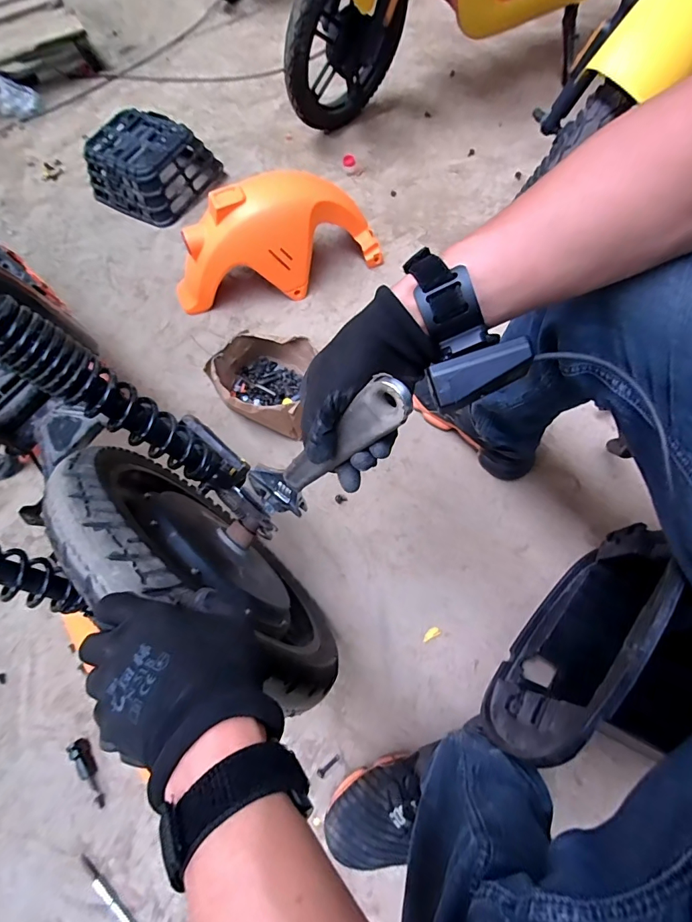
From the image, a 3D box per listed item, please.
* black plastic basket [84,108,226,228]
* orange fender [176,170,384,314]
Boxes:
[{"bbox_3d":[-0.519,-0.781,1.111,0.285,0.124,0.256,30,70,16],"label":"black plastic basket"},{"bbox_3d":[-0.152,-0.453,0.884,0.432,0.189,0.138,-25,66,-8],"label":"orange fender"}]

